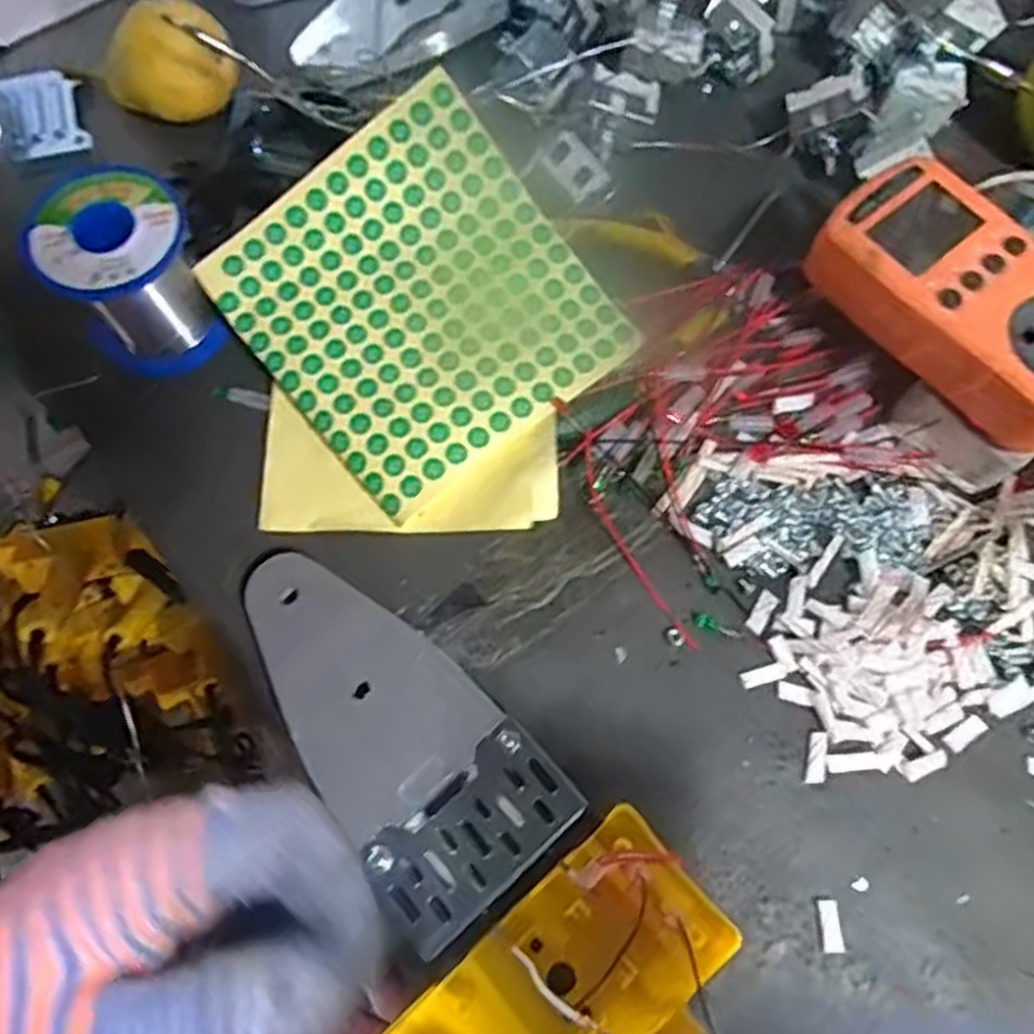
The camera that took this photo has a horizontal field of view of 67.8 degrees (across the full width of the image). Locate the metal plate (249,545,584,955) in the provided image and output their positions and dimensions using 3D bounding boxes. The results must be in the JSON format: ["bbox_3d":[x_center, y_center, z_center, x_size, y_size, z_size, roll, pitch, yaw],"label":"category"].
[{"bbox_3d":[-0.055,0.077,0.299,0.072,0.032,0.153,-43,79,-12],"label":"metal plate"}]

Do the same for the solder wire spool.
[{"bbox_3d":[-0.170,-0.107,0.345,0.060,0.063,0.061,1,71,-1],"label":"solder wire spool"}]

